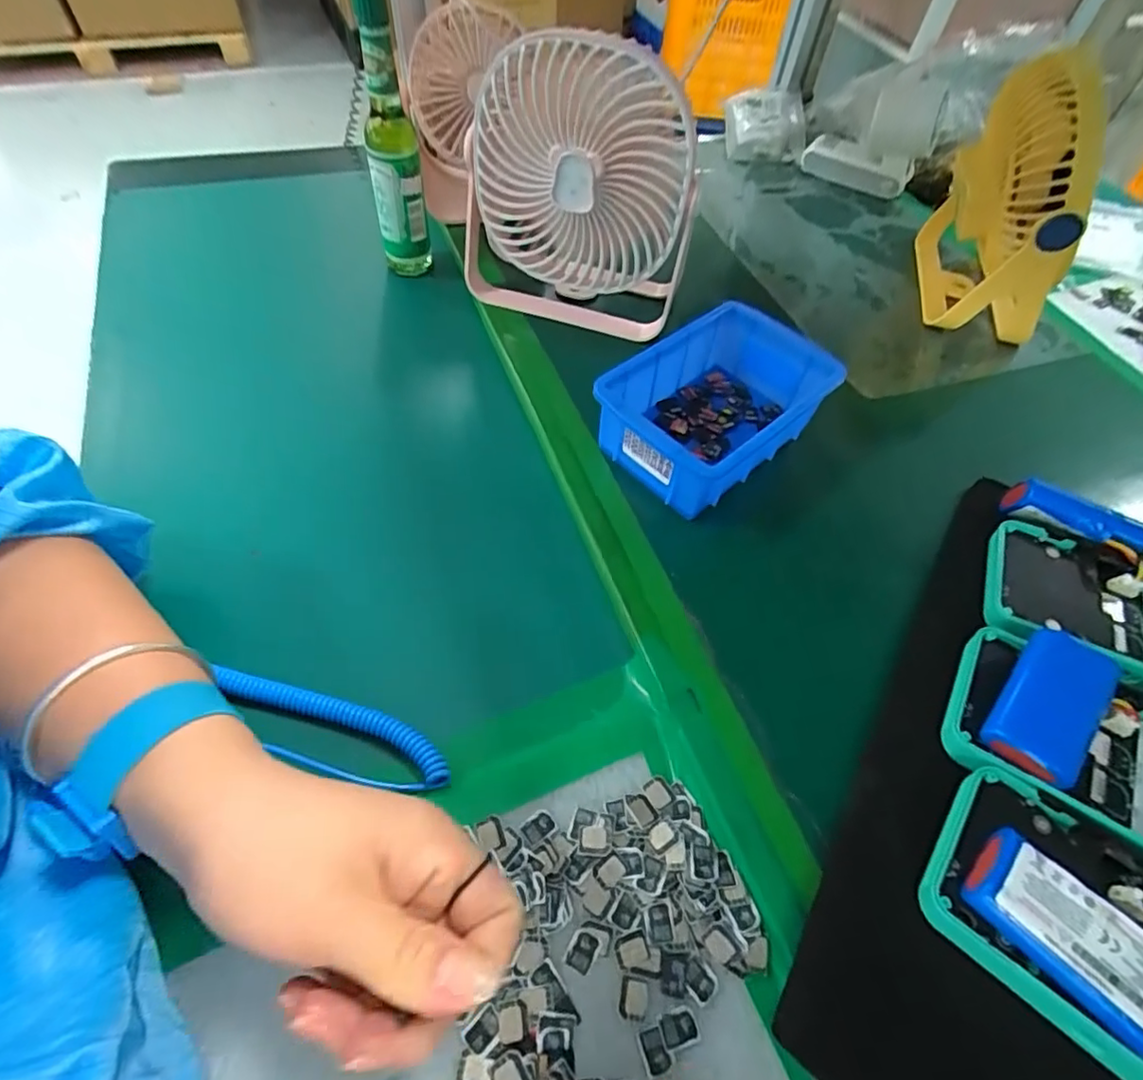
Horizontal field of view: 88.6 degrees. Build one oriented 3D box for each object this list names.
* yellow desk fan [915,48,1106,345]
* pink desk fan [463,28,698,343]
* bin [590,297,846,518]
[{"bbox_3d":[0.345,-0.263,0.461,0.087,0.177,0.154,17,57,7],"label":"yellow desk fan"},{"bbox_3d":[0.005,-0.246,0.414,0.167,0.174,0.077,12,57,4],"label":"pink desk fan"},{"bbox_3d":[0.092,-0.083,0.381,0.139,0.059,0.101,-38,67,-25],"label":"bin"}]

